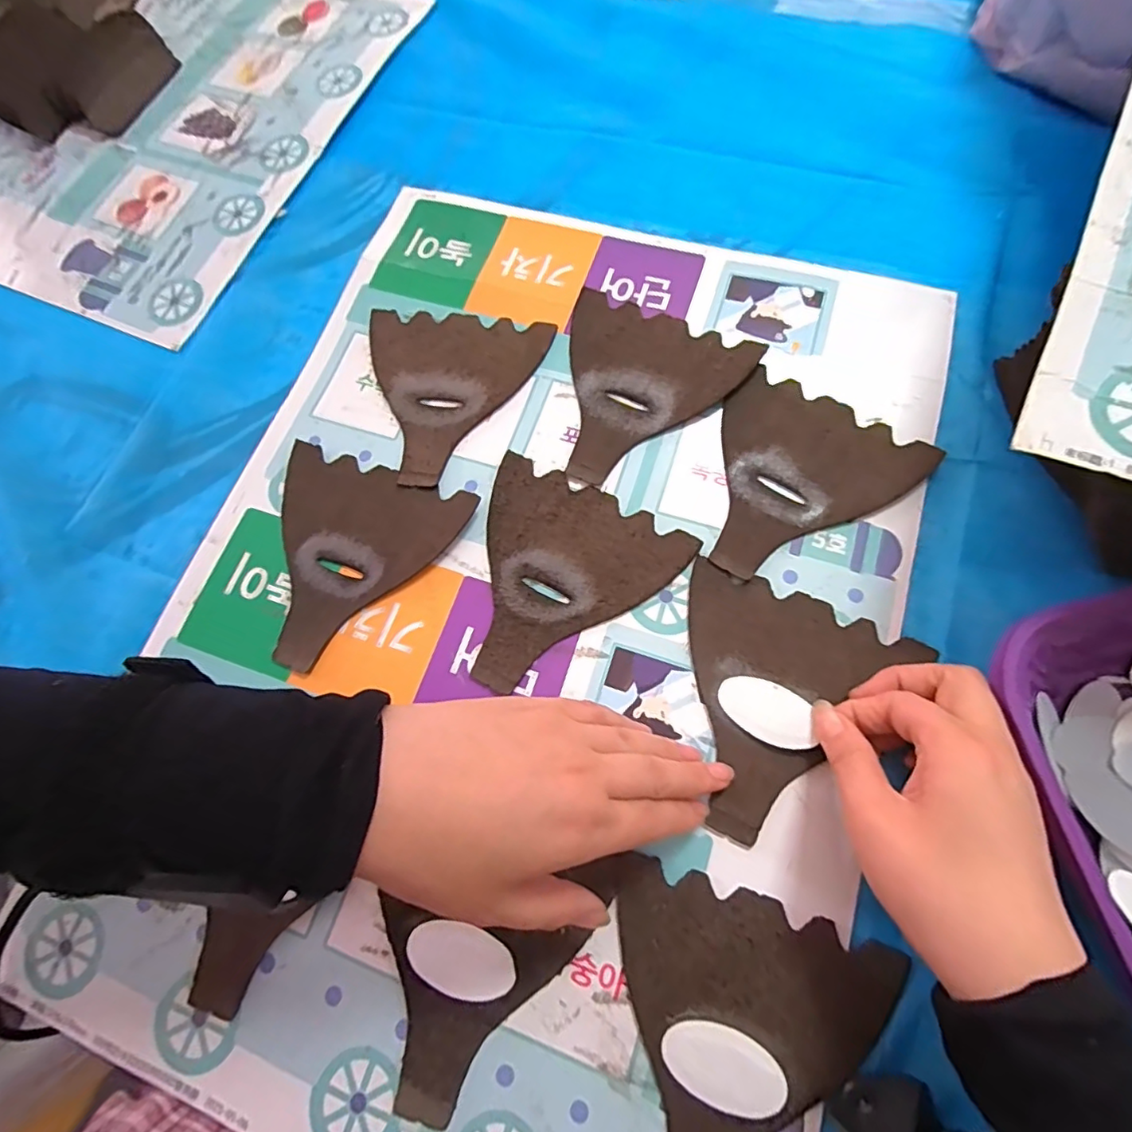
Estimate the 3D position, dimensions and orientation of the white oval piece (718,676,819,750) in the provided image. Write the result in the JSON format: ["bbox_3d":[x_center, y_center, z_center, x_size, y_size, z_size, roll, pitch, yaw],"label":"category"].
[{"bbox_3d":[0.100,0.071,0.275,0.046,0.004,0.028,25,75,19],"label":"white oval piece"}]

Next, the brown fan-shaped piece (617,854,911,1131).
[{"bbox_3d":[0.069,0.206,0.234,0.116,0.005,0.122,17,73,10],"label":"brown fan-shaped piece"}]

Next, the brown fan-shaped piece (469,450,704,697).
[{"bbox_3d":[-0.009,0.010,0.306,0.117,0.004,0.123,28,75,13],"label":"brown fan-shaped piece"}]

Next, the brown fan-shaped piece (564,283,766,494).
[{"bbox_3d":[0.039,-0.107,0.338,0.116,0.009,0.123,28,75,13],"label":"brown fan-shaped piece"}]

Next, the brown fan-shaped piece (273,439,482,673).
[{"bbox_3d":[-0.127,-0.003,0.315,0.114,0.007,0.121,19,74,10],"label":"brown fan-shaped piece"}]

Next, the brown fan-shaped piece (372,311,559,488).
[{"bbox_3d":[-0.075,-0.107,0.347,0.114,0.004,0.122,7,72,5],"label":"brown fan-shaped piece"}]

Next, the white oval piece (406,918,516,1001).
[{"bbox_3d":[-0.048,0.180,0.252,0.049,0.004,0.025,11,72,8],"label":"white oval piece"}]

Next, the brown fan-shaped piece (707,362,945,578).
[{"bbox_3d":[0.125,-0.047,0.311,0.108,0.007,0.121,37,78,15],"label":"brown fan-shaped piece"}]

